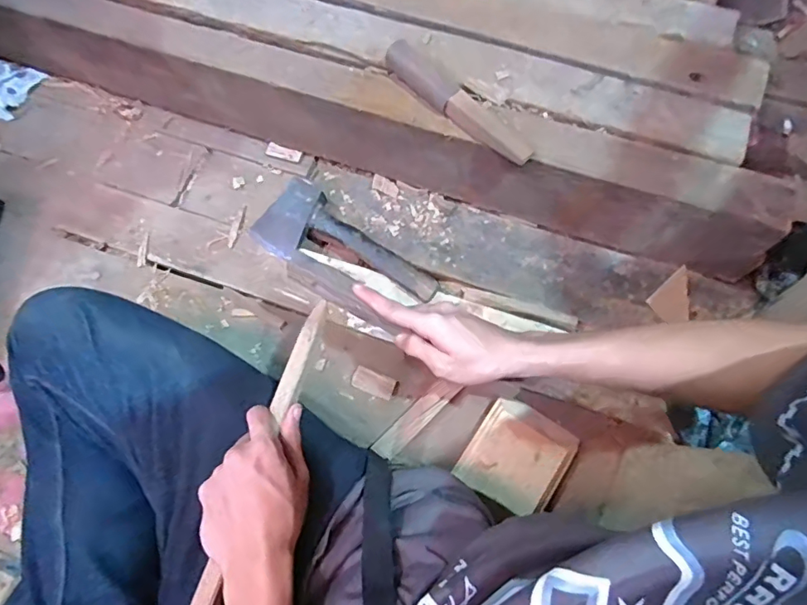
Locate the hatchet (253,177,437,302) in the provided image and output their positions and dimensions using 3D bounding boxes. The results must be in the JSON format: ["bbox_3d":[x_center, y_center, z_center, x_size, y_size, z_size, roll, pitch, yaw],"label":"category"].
[{"bbox_3d":[-0.079,-0.068,0.675,0.261,0.030,0.103,34,76,11],"label":"hatchet"}]

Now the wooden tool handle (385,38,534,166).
[{"bbox_3d":[0.064,-0.232,0.593,0.028,0.040,0.214,-43,76,-11],"label":"wooden tool handle"}]

